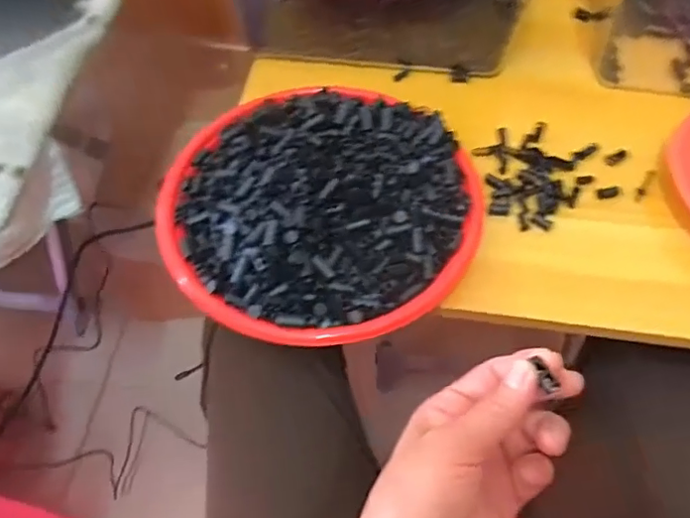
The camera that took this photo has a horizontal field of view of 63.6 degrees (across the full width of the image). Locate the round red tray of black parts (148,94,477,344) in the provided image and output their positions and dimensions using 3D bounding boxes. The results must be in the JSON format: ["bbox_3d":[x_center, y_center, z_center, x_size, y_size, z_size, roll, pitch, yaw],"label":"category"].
[{"bbox_3d":[-0.018,-0.043,0.423,0.226,0.049,0.218,0,59,1],"label":"round red tray of black parts"}]

